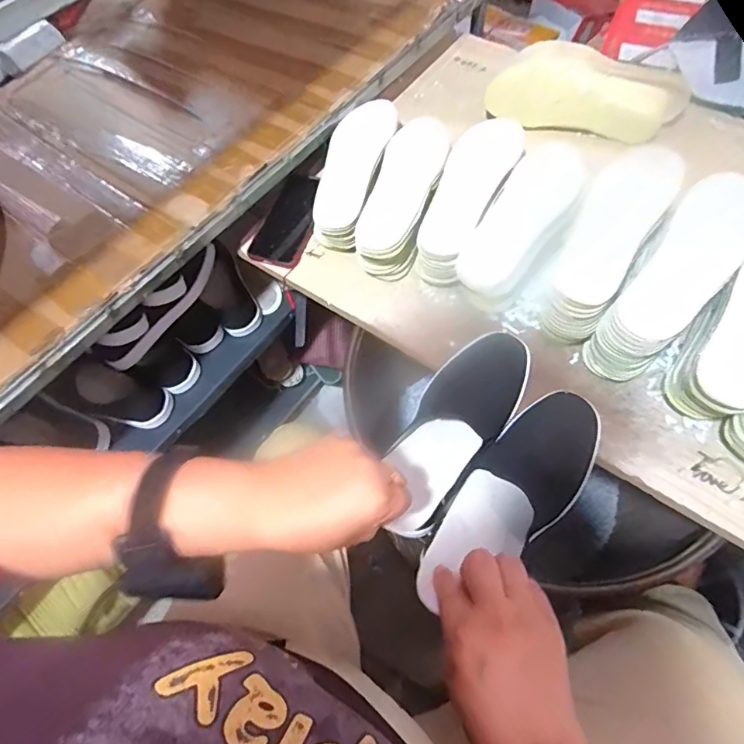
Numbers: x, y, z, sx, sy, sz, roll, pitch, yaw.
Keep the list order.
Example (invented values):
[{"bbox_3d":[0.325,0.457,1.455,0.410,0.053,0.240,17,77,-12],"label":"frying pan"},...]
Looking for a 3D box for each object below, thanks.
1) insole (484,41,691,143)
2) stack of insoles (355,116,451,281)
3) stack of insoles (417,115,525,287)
[{"bbox_3d":[0.315,-0.411,0.701,0.270,0.102,0.037,12,48,4],"label":"insole"},{"bbox_3d":[0.043,-0.248,0.651,0.083,0.051,0.240,17,79,6],"label":"stack of insoles"},{"bbox_3d":[0.133,-0.239,0.653,0.087,0.072,0.253,22,67,13],"label":"stack of insoles"}]

